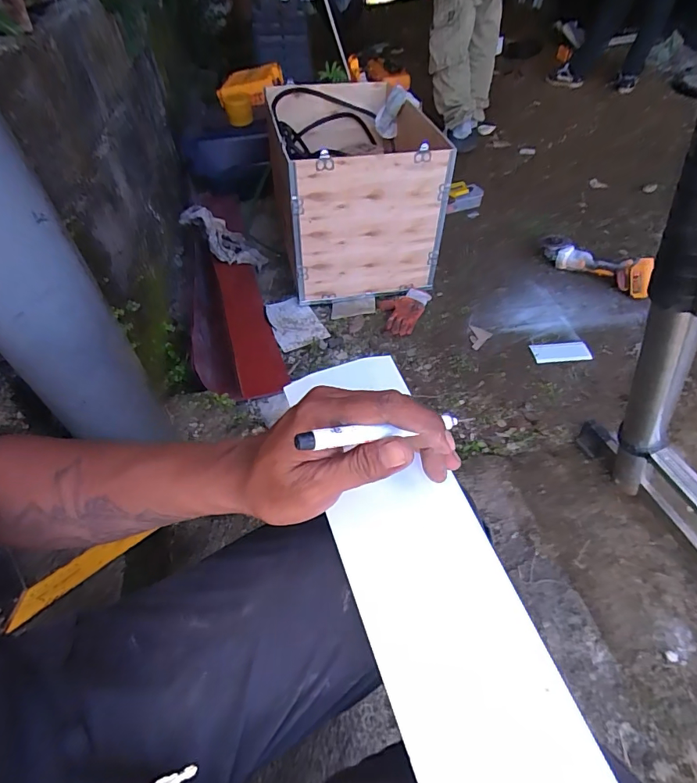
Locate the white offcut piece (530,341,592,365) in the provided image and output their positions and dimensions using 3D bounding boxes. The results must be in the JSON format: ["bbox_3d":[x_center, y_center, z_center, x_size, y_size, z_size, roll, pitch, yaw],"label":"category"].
[{"bbox_3d":[0.628,-0.117,1.302,0.170,0.015,0.069,-5,47,0],"label":"white offcut piece"}]

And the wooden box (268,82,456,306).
[{"bbox_3d":[0.006,-0.765,1.607,0.508,0.432,0.775,-8,48,-3],"label":"wooden box"}]

